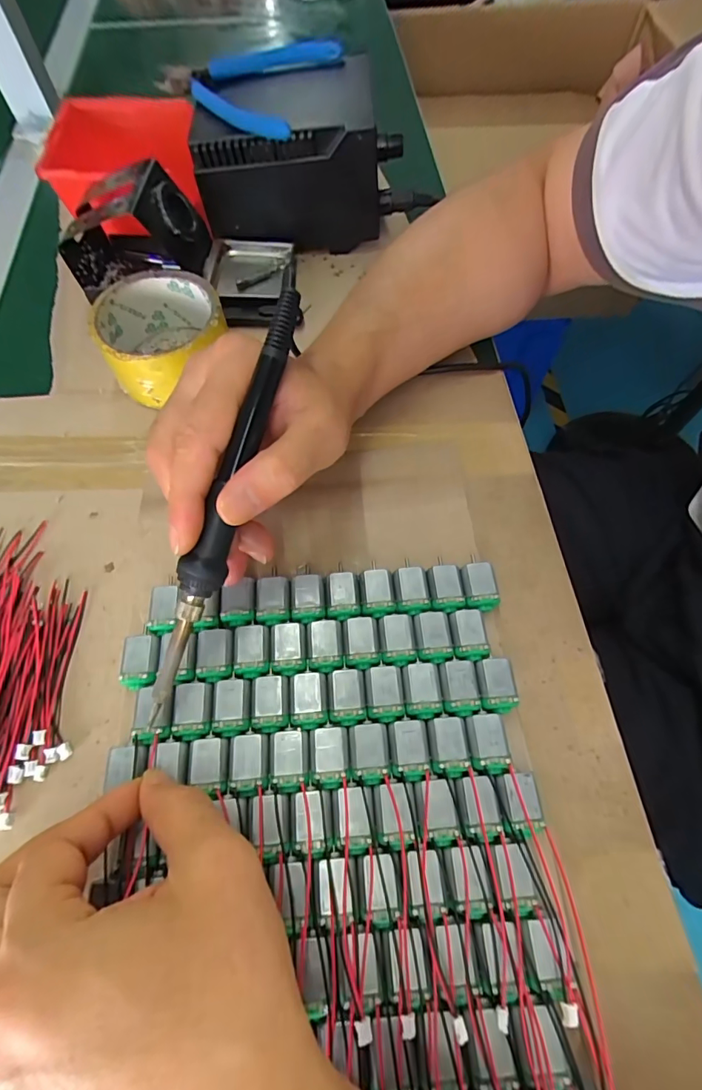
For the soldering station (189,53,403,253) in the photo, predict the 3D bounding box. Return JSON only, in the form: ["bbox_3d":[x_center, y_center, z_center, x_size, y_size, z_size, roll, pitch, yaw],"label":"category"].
[{"bbox_3d":[-0.047,-0.319,0.388,0.150,0.091,0.120,-6,63,-4],"label":"soldering station"}]

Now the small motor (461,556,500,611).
[{"bbox_3d":[0.072,0.024,0.265,0.017,0.015,0.029,0,63,-1],"label":"small motor"}]

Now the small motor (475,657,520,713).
[{"bbox_3d":[0.074,0.074,0.243,0.017,0.016,0.026,-1,63,-1],"label":"small motor"}]

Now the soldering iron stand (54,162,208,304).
[{"bbox_3d":[-0.164,-0.238,0.357,0.097,0.074,0.066,-1,63,-1],"label":"soldering iron stand"}]

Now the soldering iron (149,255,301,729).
[{"bbox_3d":[-0.056,-0.022,0.214,0.016,0.020,0.212,18,89,8],"label":"soldering iron"}]

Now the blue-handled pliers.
[{"bbox_3d":[-0.088,-0.354,0.353,0.131,0.025,0.119,17,64,8],"label":"blue-handled pliers"}]

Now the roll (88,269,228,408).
[{"bbox_3d":[-0.130,-0.144,0.325,0.081,0.048,0.086,0,63,-1],"label":"roll"}]

